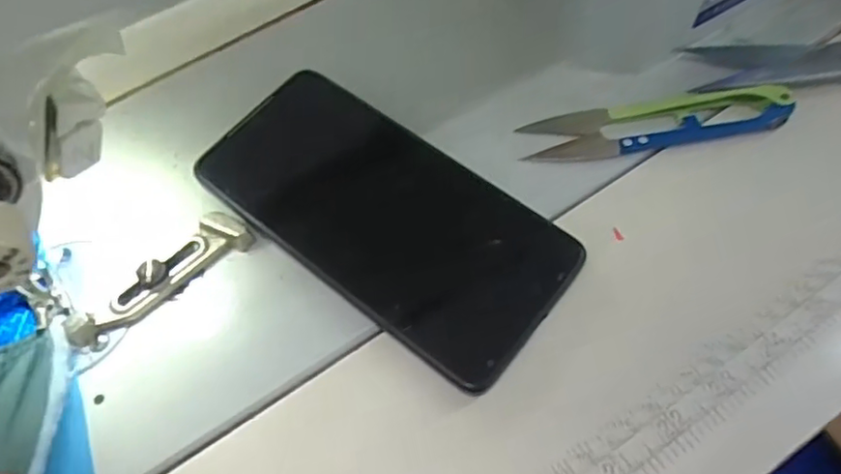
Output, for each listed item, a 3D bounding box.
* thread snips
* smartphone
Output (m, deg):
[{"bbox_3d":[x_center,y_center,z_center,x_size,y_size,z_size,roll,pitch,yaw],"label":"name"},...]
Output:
[{"bbox_3d":[0.106,-0.052,0.284,0.114,0.017,0.025,-7,63,-1],"label":"thread snips"},{"bbox_3d":[-0.018,-0.010,0.269,0.160,0.016,0.073,36,70,19],"label":"smartphone"}]

